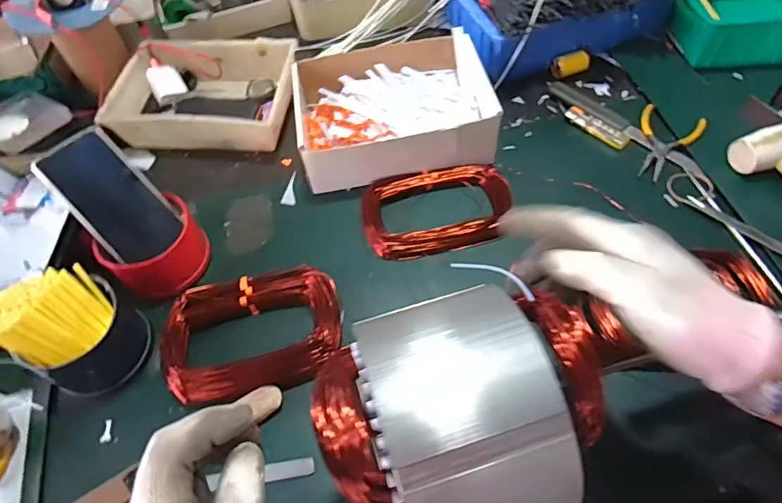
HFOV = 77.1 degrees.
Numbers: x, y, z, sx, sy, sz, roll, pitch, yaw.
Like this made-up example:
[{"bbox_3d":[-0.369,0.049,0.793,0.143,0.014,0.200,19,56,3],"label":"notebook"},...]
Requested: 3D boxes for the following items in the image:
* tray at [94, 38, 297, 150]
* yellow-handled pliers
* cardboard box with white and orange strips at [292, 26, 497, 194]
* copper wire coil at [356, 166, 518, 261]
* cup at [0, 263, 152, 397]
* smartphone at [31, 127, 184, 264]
[{"bbox_3d":[-0.256,-0.224,0.694,0.250,0.058,0.157,2,59,6],"label":"tray"},{"bbox_3d":[0.344,-0.135,0.612,0.073,0.006,0.112,22,63,17],"label":"yellow-handled pliers"},{"bbox_3d":[0.003,-0.187,0.636,0.243,0.063,0.190,-10,58,-1],"label":"cardboard box with white and orange strips"},{"bbox_3d":[0.055,-0.049,0.584,0.176,0.024,0.121,-7,58,0],"label":"copper wire coil"},{"bbox_3d":[-0.308,0.075,0.478,0.105,0.083,0.098,20,62,16],"label":"cup"},{"bbox_3d":[-0.301,-0.058,0.531,0.078,0.007,0.150,-43,96,-22],"label":"smartphone"}]

